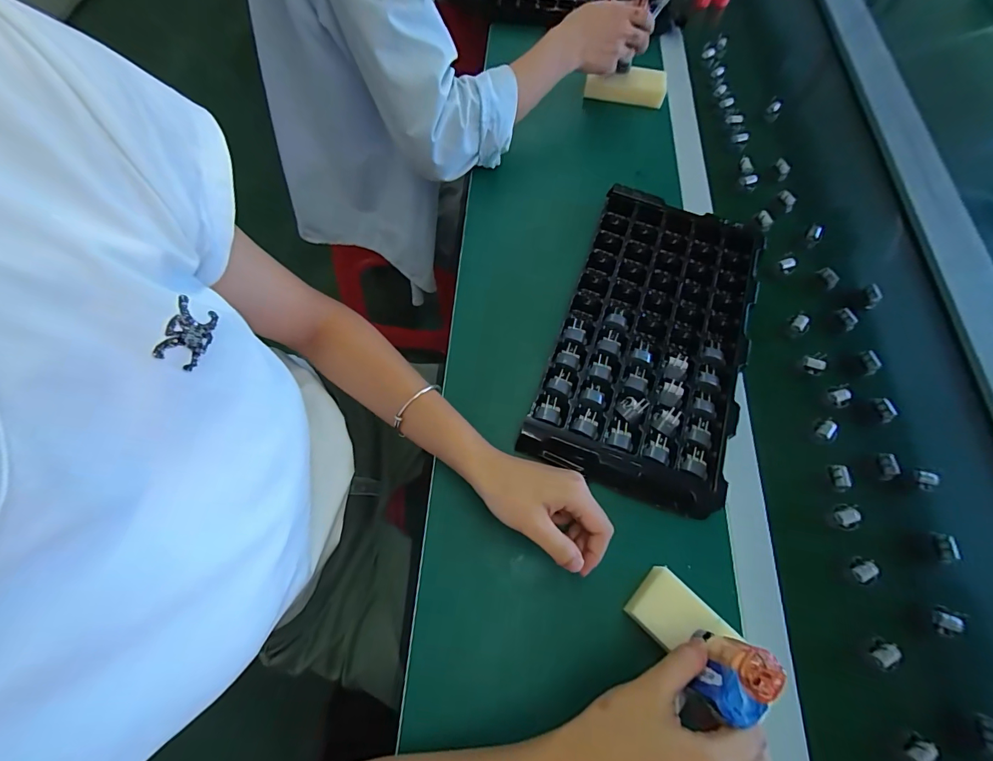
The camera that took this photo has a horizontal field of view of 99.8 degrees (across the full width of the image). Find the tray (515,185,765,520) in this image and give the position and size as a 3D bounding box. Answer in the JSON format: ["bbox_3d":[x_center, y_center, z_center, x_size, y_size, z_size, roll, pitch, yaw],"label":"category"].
[{"bbox_3d":[0.178,-0.055,0.478,0.197,0.034,0.367,21,67,6],"label":"tray"}]

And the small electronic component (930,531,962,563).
[{"bbox_3d":[0.447,0.165,0.416,0.014,0.014,0.028,0,67,-3],"label":"small electronic component"}]

